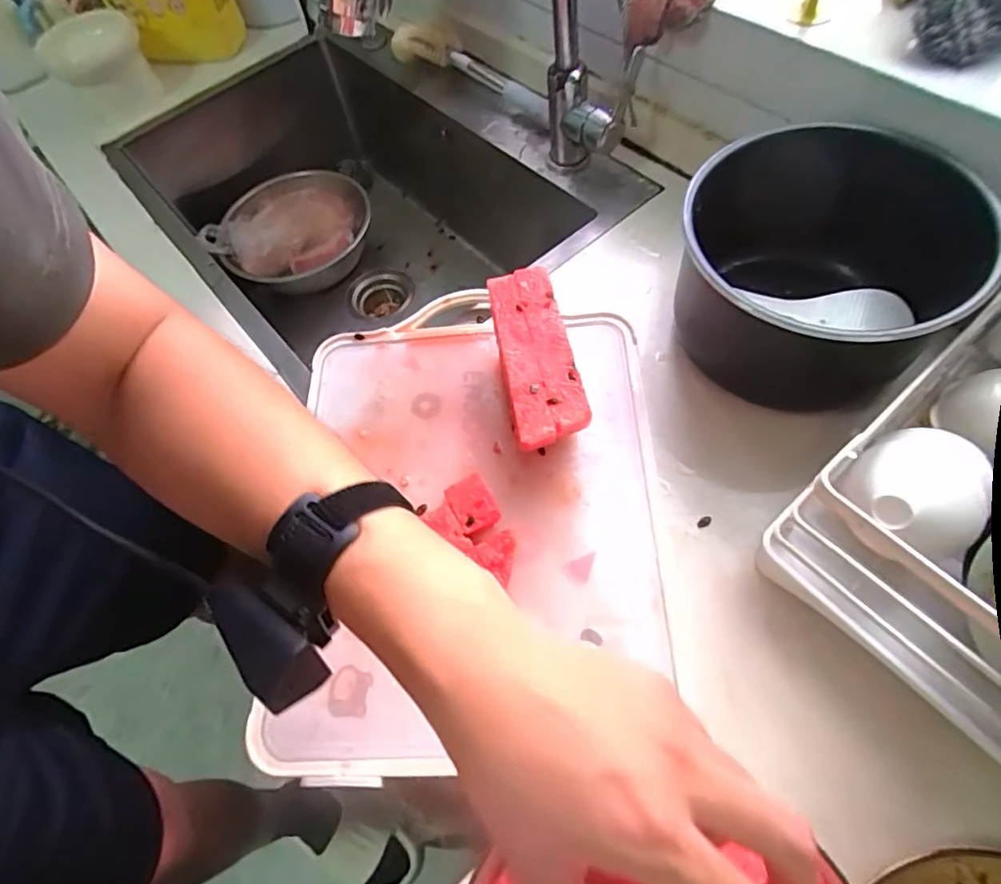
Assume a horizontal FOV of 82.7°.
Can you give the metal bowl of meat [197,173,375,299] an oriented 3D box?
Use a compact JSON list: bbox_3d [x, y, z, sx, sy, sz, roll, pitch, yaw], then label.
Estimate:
[{"bbox_3d":[-0.344,-0.344,0.933,0.256,0.082,0.225,-17,61,-1],"label":"metal bowl of meat"}]

